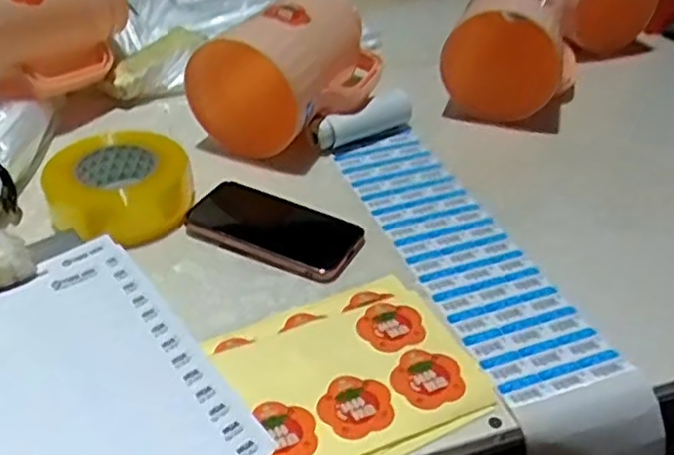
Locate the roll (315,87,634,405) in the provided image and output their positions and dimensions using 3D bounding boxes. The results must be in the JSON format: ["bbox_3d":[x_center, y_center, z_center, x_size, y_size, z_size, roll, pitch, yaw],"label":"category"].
[{"bbox_3d":[0.106,-0.011,0.688,0.118,0.042,0.423,-14,40,-18],"label":"roll"}]

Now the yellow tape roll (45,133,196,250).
[{"bbox_3d":[-0.214,-0.042,0.705,0.134,0.071,0.134,0,38,0],"label":"yellow tape roll"}]

